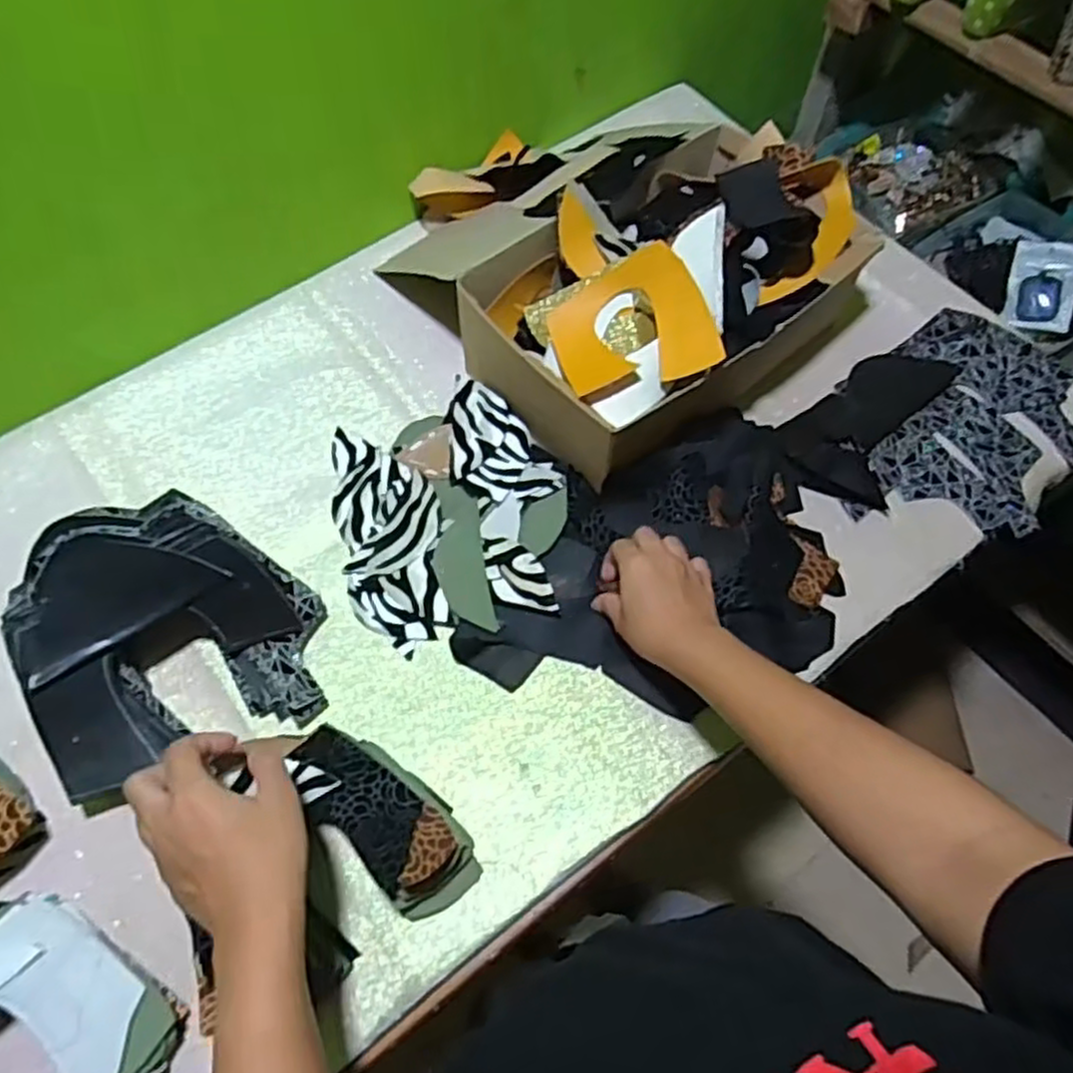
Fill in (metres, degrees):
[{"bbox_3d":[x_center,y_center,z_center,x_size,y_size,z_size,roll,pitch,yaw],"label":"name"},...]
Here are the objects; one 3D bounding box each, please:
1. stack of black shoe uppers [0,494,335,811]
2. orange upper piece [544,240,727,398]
[{"bbox_3d":[-0.270,0.064,0.559,0.198,0.094,0.218,-22,65,-12],"label":"stack of black shoe uppers"},{"bbox_3d":[0.070,-0.167,0.607,0.125,0.038,0.126,-28,67,23],"label":"orange upper piece"}]

